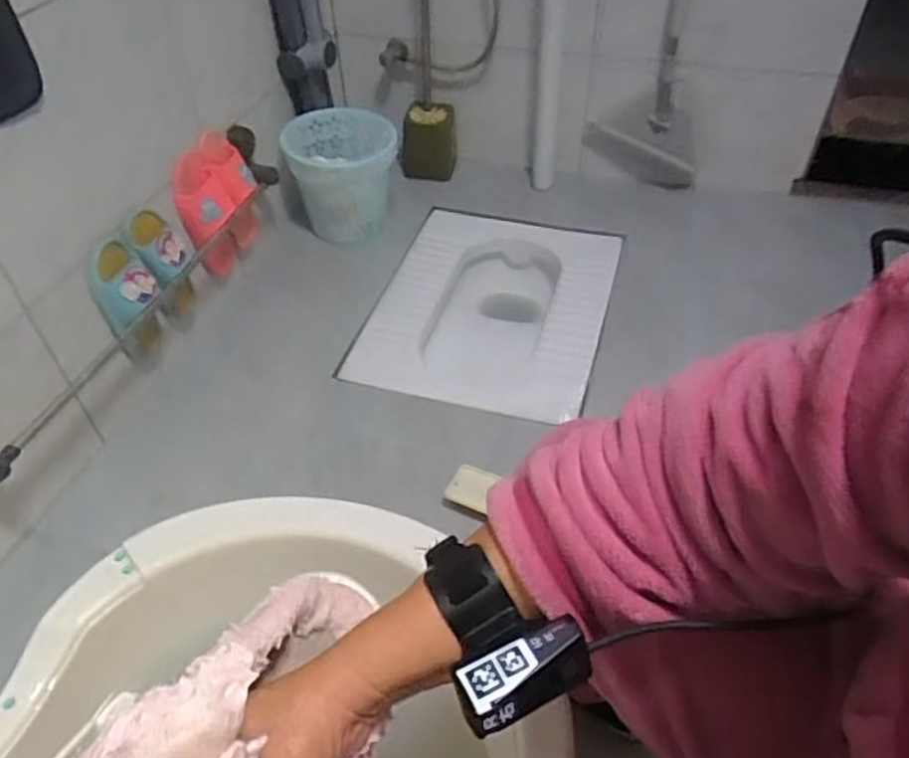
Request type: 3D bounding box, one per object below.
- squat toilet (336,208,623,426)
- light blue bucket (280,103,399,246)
[{"bbox_3d":[0.079,-0.111,1.404,0.426,0.144,0.552,11,47,13],"label":"squat toilet"},{"bbox_3d":[-0.233,-0.422,1.463,0.220,0.200,0.208,-1,45,1],"label":"light blue bucket"}]

